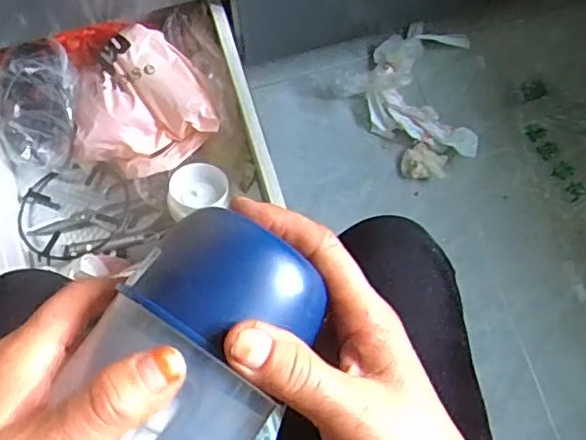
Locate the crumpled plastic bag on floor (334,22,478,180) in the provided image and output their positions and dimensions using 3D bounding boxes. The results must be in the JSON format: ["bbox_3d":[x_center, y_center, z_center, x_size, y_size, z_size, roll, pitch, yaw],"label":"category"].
[{"bbox_3d":[0.245,-0.227,1.070,0.262,0.047,0.260,-38,78,-11],"label":"crumpled plastic bag on floor"}]

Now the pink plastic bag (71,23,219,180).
[{"bbox_3d":[-0.224,-0.164,0.860,0.204,0.070,0.196,-23,76,-7],"label":"pink plastic bag"}]

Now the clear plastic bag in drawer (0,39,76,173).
[{"bbox_3d":[-0.360,-0.159,0.856,0.115,0.086,0.156,14,79,3],"label":"clear plastic bag in drawer"}]

